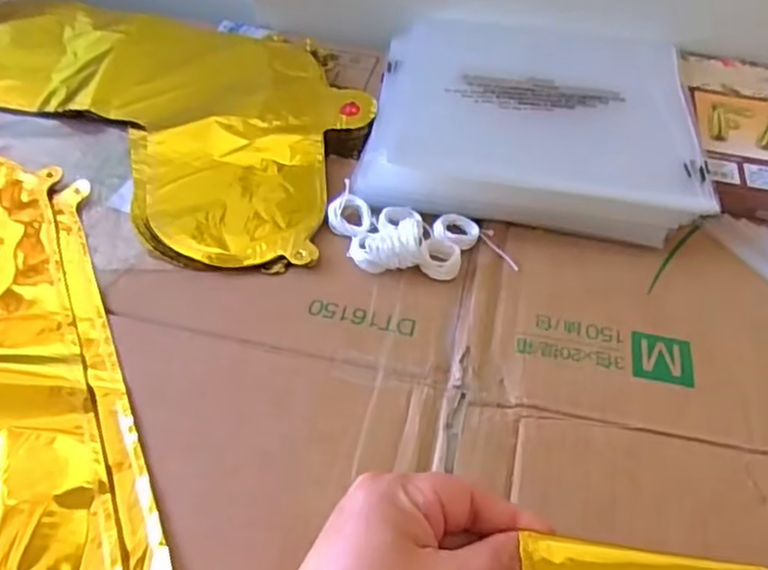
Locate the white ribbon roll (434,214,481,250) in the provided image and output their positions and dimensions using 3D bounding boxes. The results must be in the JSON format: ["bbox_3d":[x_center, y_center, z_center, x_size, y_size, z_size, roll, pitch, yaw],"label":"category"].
[{"bbox_3d":[0.046,-0.035,0.451,0.028,0.006,0.027,1,49,-1],"label":"white ribbon roll"}]

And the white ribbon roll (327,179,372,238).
[{"bbox_3d":[-0.022,-0.049,0.453,0.027,0.010,0.036,-3,49,-4],"label":"white ribbon roll"}]

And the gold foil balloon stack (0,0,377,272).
[{"bbox_3d":[-0.203,-0.149,0.533,0.408,0.014,0.229,20,52,15],"label":"gold foil balloon stack"}]

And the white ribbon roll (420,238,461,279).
[{"bbox_3d":[0.035,-0.016,0.436,0.025,0.010,0.026,1,49,-1],"label":"white ribbon roll"}]

